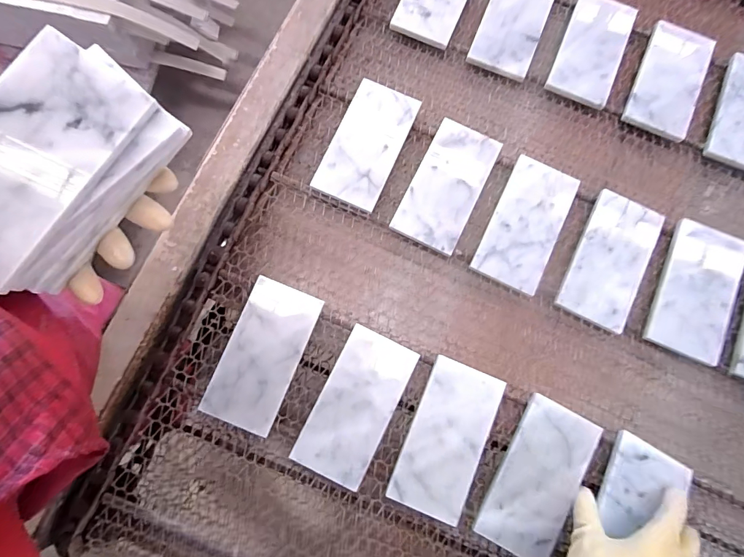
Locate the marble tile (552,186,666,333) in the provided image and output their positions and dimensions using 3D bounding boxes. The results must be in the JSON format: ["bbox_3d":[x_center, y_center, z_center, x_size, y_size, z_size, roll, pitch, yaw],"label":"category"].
[{"bbox_3d":[0.281,-0.023,0.479,0.080,0.019,0.158,26,77,5],"label":"marble tile"}]

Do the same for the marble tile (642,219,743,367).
[{"bbox_3d":[0.380,0.015,0.471,0.086,0.015,0.156,23,76,4],"label":"marble tile"}]

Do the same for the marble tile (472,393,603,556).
[{"bbox_3d":[0.176,0.211,0.425,0.081,0.015,0.154,27,77,5],"label":"marble tile"}]

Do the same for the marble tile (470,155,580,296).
[{"bbox_3d":[0.184,-0.065,0.479,0.080,0.008,0.157,27,78,0],"label":"marble tile"}]

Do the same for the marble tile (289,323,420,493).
[{"bbox_3d":[-0.017,0.135,0.429,0.077,0.015,0.152,26,77,5],"label":"marble tile"}]

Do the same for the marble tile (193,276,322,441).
[{"bbox_3d":[-0.119,0.083,0.440,0.078,0.005,0.155,23,82,2],"label":"marble tile"}]

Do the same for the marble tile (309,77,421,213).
[{"bbox_3d":[-0.005,-0.165,0.487,0.079,0.010,0.158,22,78,2],"label":"marble tile"}]

